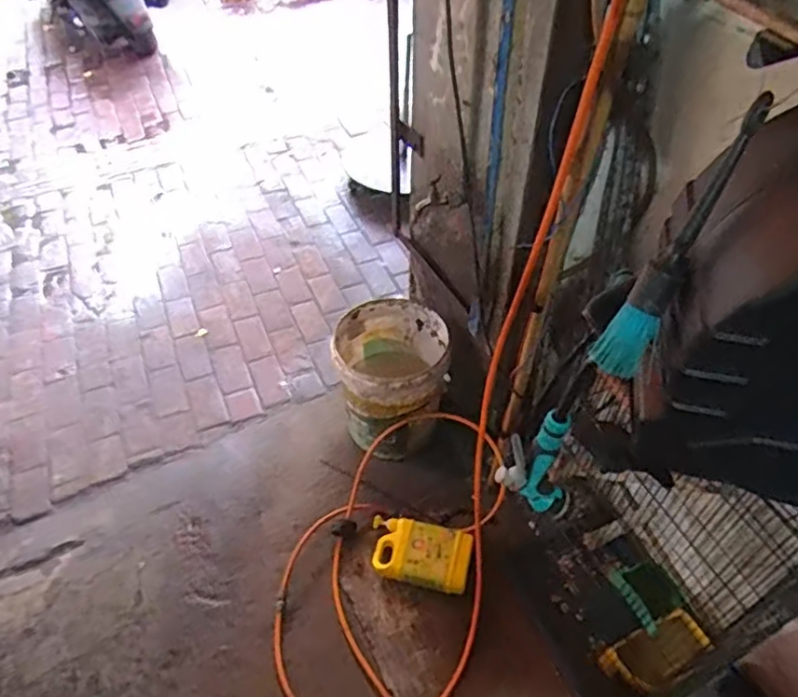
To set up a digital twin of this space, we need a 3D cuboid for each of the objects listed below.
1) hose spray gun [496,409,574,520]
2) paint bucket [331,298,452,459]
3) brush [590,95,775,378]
[{"bbox_3d":[0.196,0.165,0.910,0.098,0.221,0.054,29,54,24],"label":"hose spray gun"},{"bbox_3d":[-0.011,0.076,1.674,0.283,0.292,0.278,0,47,0],"label":"paint bucket"},{"bbox_3d":[0.239,-0.083,0.532,0.043,0.247,0.031,-2,34,-45],"label":"brush"}]

